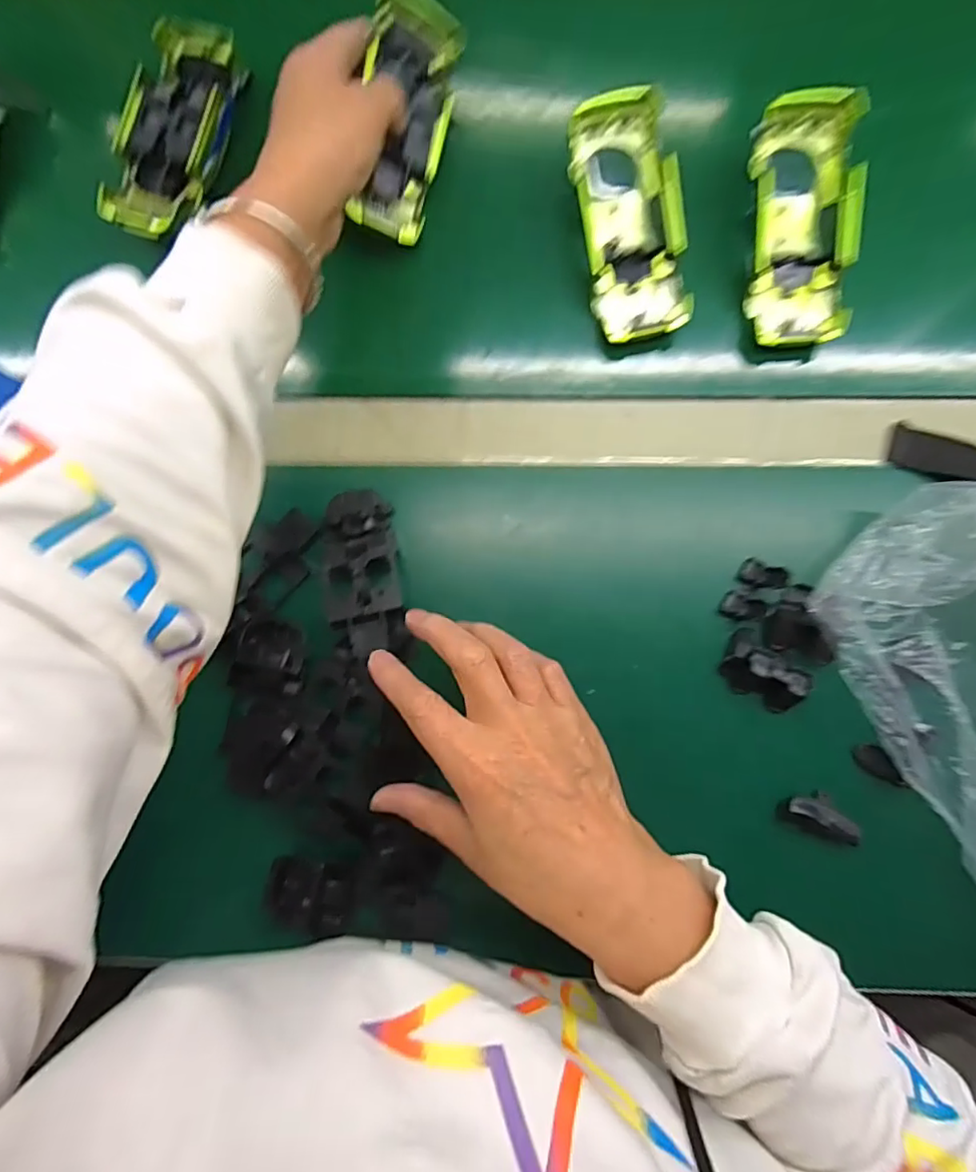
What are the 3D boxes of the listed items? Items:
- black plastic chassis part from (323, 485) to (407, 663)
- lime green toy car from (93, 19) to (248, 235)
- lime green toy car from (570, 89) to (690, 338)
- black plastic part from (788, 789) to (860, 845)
[{"bbox_3d":[-0.073,-0.009,0.325,0.044,0.018,0.095,-10,71,0],"label":"black plastic chassis part"},{"bbox_3d":[-0.198,-0.291,0.356,0.058,0.023,0.143,18,86,3],"label":"lime green toy car"},{"bbox_3d":[0.086,-0.221,0.346,0.056,0.037,0.132,-12,98,0],"label":"lime green toy car"},{"bbox_3d":[0.189,0.128,0.316,0.041,0.018,0.016,30,86,4],"label":"black plastic part"}]

